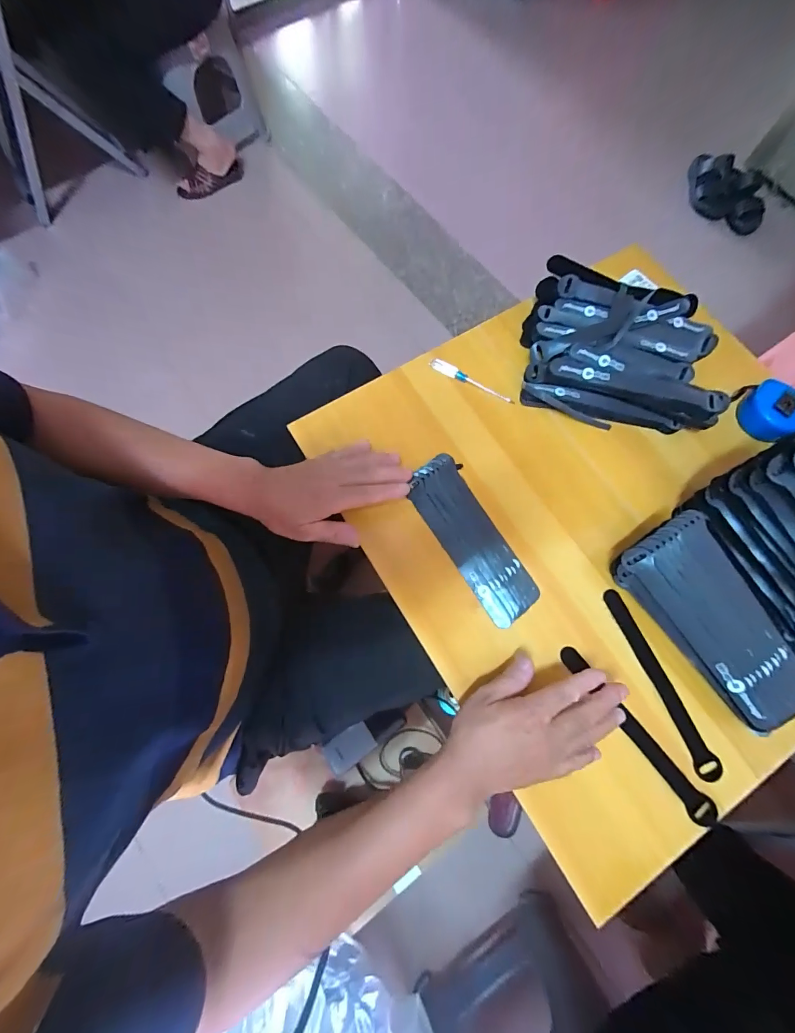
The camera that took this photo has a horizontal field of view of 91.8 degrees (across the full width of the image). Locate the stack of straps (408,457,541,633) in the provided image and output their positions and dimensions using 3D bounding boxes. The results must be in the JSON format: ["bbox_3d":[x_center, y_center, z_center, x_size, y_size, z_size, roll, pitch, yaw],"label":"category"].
[{"bbox_3d":[0.085,0.024,0.448,0.068,0.012,0.199,-29,77,-8],"label":"stack of straps"}]

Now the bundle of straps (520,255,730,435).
[{"bbox_3d":[0.286,-0.212,0.496,0.241,0.053,0.191,17,74,4],"label":"bundle of straps"}]

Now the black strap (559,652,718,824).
[{"bbox_3d":[0.242,0.220,0.391,0.024,0.006,0.204,-37,80,-18],"label":"black strap"}]

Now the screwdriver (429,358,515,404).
[{"bbox_3d":[0.097,-0.177,0.506,0.120,0.011,0.017,26,75,7],"label":"screwdriver"}]

